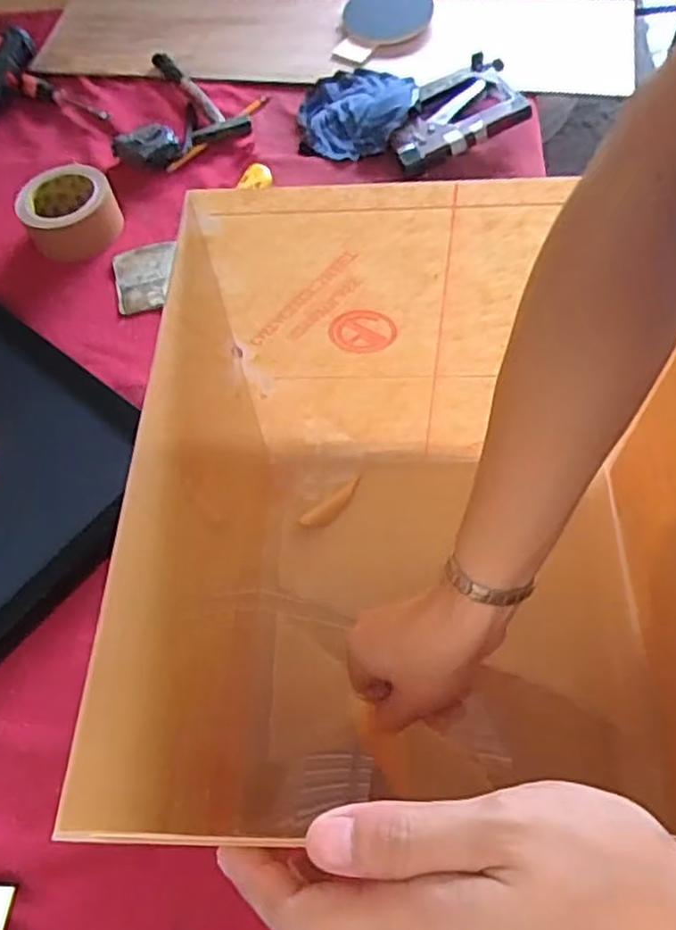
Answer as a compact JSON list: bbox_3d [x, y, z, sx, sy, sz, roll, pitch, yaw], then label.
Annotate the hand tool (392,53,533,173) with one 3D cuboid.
[{"bbox_3d":[0.140,-0.419,0.849,0.178,0.037,0.114,-28,64,-10],"label":"hand tool"}]

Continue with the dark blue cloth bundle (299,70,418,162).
[{"bbox_3d":[0.023,-0.445,0.877,0.138,0.032,0.157,6,63,8],"label":"dark blue cloth bundle"}]

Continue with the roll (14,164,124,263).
[{"bbox_3d":[-0.304,-0.291,0.806,0.100,0.060,0.097,-2,62,4],"label":"roll"}]

